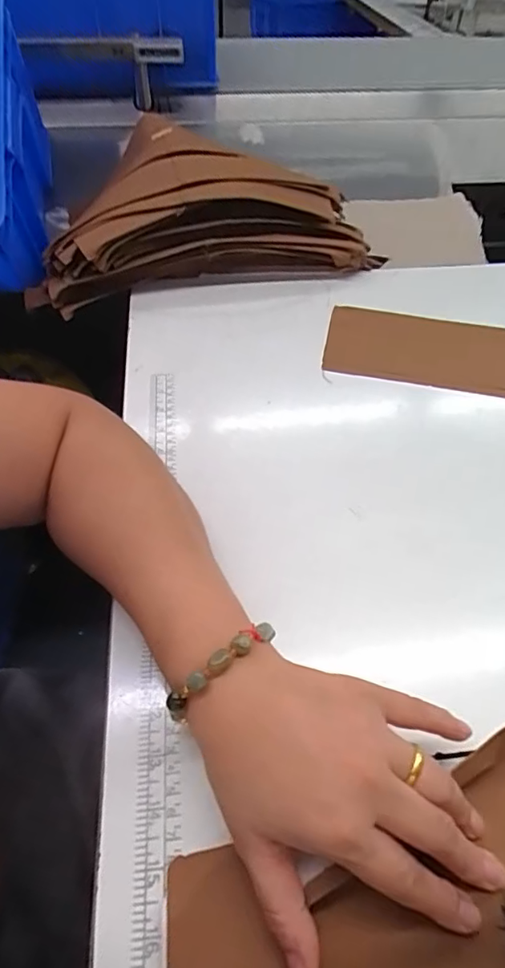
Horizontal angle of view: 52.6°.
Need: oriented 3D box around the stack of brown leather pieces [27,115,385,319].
[{"bbox_3d":[-0.083,-0.336,0.617,0.396,0.097,0.269,-15,53,-13],"label":"stack of brown leather pieces"}]

